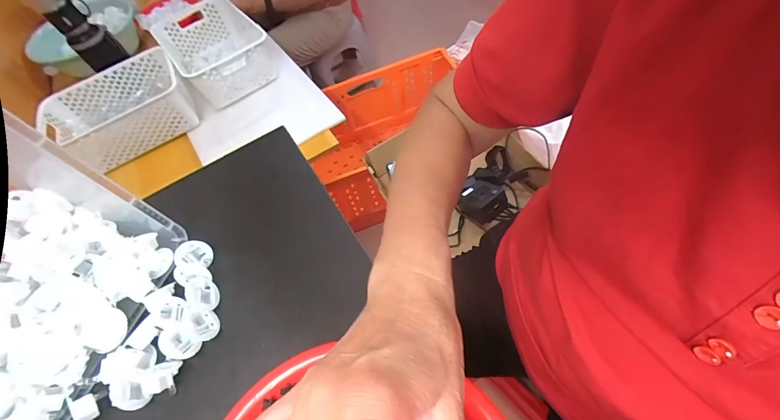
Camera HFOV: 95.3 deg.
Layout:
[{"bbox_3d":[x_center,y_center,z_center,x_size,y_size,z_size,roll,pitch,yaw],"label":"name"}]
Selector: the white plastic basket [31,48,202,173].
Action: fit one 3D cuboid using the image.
[{"bbox_3d":[-0.639,-0.239,0.844,0.311,0.111,0.213,-31,59,-10],"label":"white plastic basket"}]

